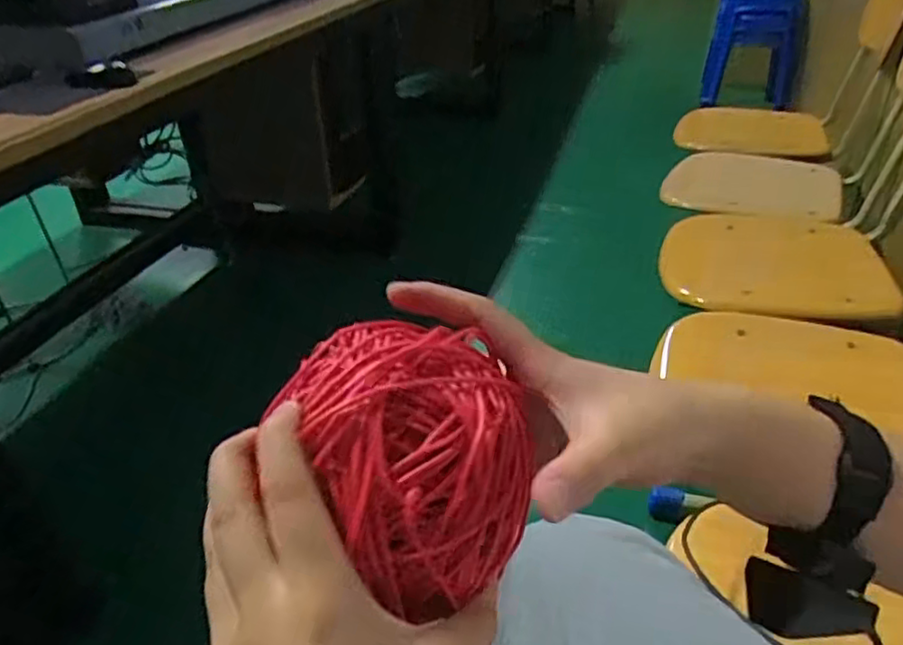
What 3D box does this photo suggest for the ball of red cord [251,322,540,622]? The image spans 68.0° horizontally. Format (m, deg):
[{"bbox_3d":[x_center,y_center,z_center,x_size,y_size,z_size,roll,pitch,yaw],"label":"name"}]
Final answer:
[{"bbox_3d":[-0.012,0.050,0.274,0.088,0.076,0.095,-18,36,-21],"label":"ball of red cord"}]

